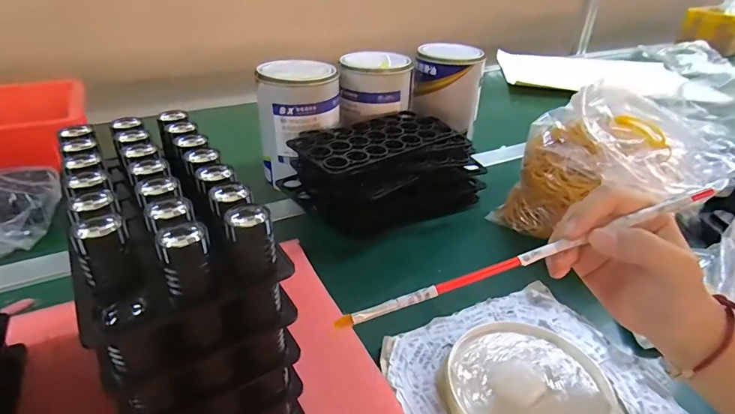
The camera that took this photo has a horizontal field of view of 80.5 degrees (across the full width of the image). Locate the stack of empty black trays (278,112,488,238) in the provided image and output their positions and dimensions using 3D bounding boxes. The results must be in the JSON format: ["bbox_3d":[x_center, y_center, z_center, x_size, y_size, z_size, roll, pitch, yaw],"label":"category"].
[{"bbox_3d":[0.021,-0.045,0.541,0.236,0.089,0.127,-14,35,-23],"label":"stack of empty black trays"}]

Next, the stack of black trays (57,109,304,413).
[{"bbox_3d":[-0.128,0.051,0.294,0.101,0.170,0.175,-19,37,-30],"label":"stack of black trays"}]

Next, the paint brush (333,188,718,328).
[{"bbox_3d":[0.097,0.031,0.262,0.241,0.007,0.007,-19,36,-4],"label":"paint brush"}]

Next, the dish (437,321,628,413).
[{"bbox_3d":[0.121,0.138,0.326,0.120,0.014,0.119,1,31,-1],"label":"dish"}]

